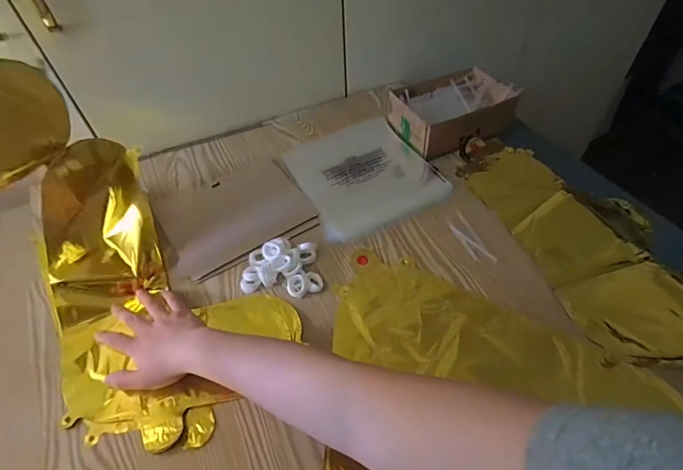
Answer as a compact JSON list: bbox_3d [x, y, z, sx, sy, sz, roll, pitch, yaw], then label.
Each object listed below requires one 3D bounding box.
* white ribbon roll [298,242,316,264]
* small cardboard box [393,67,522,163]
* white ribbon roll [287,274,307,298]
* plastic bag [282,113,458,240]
[{"bbox_3d":[-0.046,0.025,0.528,0.023,0.018,0.025,-1,50,1],"label":"white ribbon roll"},{"bbox_3d":[0.190,-0.217,0.682,0.194,0.066,0.141,-18,52,-12],"label":"small cardboard box"},{"bbox_3d":[-0.057,0.064,0.496,0.025,0.012,0.029,-22,53,-15],"label":"white ribbon roll"},{"bbox_3d":[0.039,-0.103,0.626,0.207,0.018,0.214,-19,52,-14],"label":"plastic bag"}]

